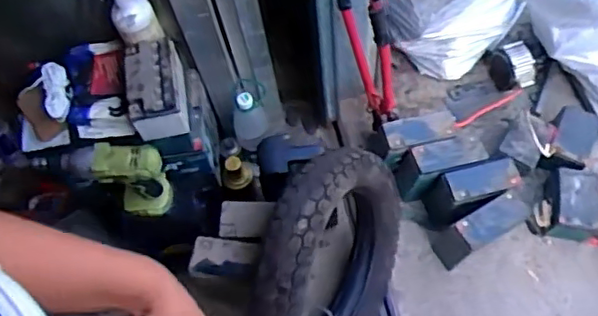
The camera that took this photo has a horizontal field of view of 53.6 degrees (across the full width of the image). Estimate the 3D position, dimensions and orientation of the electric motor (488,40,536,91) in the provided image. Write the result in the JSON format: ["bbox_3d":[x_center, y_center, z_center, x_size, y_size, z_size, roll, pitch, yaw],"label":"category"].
[{"bbox_3d":[0.576,-0.249,1.602,0.085,0.095,0.133,-17,64,-3],"label":"electric motor"}]

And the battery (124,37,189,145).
[{"bbox_3d":[-0.245,-0.118,1.027,0.098,0.103,0.151,-13,64,-1],"label":"battery"}]

